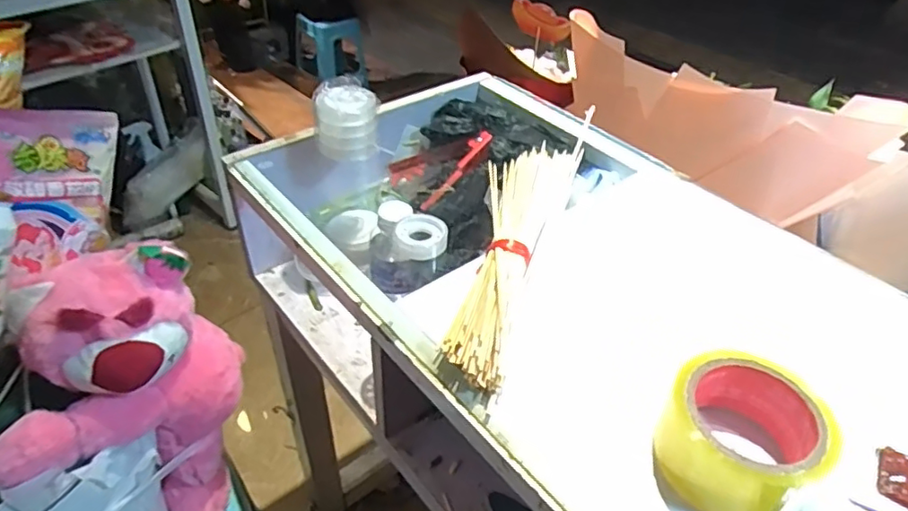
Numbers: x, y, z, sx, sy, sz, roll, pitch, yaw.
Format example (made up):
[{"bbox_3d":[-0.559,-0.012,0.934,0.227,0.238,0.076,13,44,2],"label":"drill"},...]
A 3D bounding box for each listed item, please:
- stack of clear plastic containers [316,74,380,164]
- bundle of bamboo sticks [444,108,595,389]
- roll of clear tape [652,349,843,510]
[{"bbox_3d":[-0.123,-0.154,0.684,0.071,0.076,0.060,-4,42,-8],"label":"stack of clear plastic containers"},{"bbox_3d":[0.068,-0.051,0.604,0.089,0.034,0.451,13,42,11],"label":"bundle of bamboo sticks"},{"bbox_3d":[0.189,0.120,0.398,0.095,0.056,0.097,2,41,-2],"label":"roll of clear tape"}]

